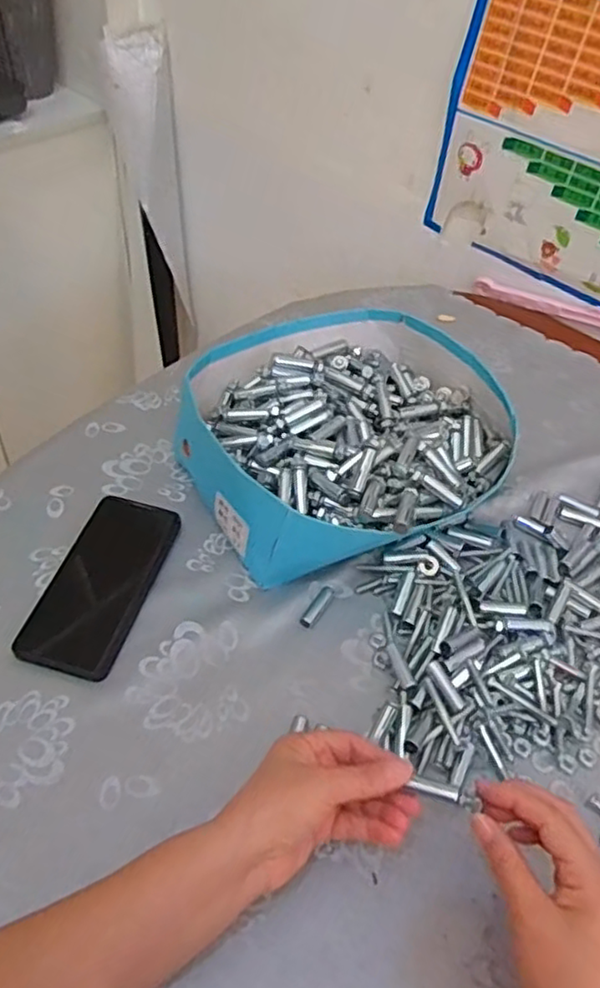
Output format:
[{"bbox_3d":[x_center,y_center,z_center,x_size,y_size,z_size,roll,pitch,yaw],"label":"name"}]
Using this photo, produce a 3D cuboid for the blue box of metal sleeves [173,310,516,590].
[{"bbox_3d":[0.043,-0.061,0.637,0.300,0.085,0.273,-28,57,-25],"label":"blue box of metal sleeves"}]

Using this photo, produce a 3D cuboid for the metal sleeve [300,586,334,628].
[{"bbox_3d":[0.014,0.093,0.555,0.011,0.008,0.043,26,52,17],"label":"metal sleeve"}]

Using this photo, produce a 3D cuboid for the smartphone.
[{"bbox_3d":[-0.163,0.070,0.557,0.077,0.009,0.168,13,50,7],"label":"smartphone"}]

